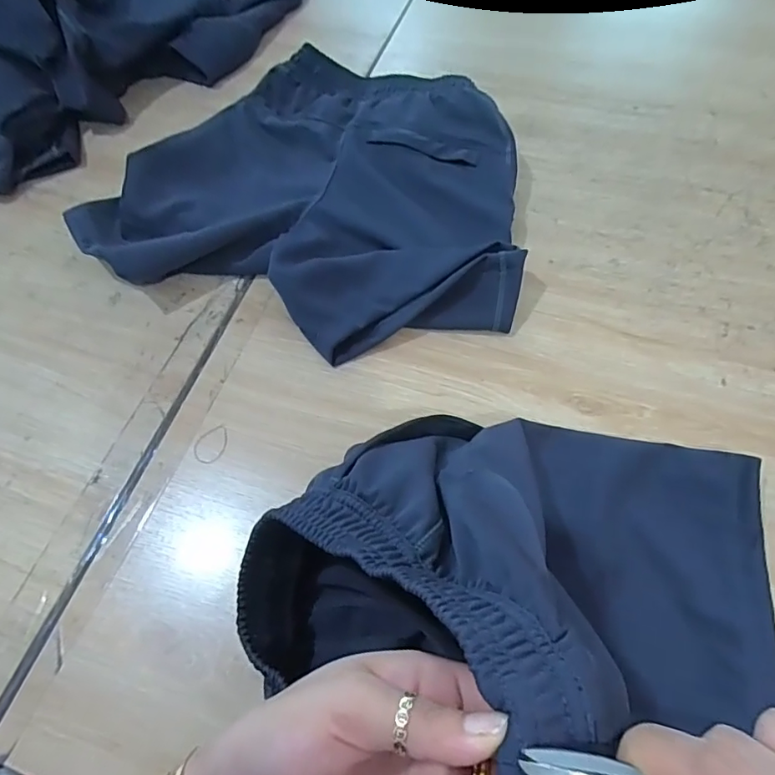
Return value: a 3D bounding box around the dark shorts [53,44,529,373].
[{"bbox_3d":[-0.063,-0.204,0.515,0.426,0.053,0.333,17,65,13],"label":"dark shorts"}]

